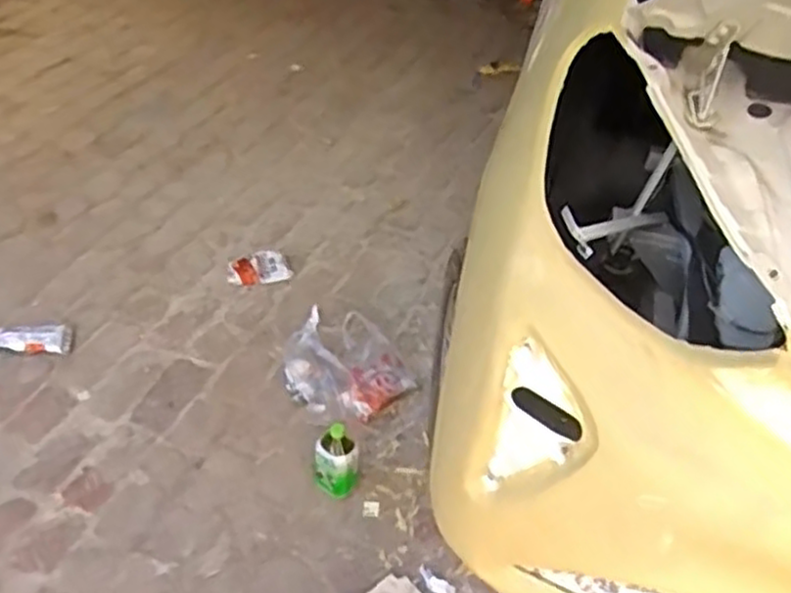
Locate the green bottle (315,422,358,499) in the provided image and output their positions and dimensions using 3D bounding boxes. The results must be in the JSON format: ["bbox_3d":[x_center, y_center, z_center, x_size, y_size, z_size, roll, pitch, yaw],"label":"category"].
[{"bbox_3d":[-0.130,0.351,1.606,0.097,0.211,0.075,-1,44,-5],"label":"green bottle"}]

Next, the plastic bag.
[{"bbox_3d":[-0.160,0.149,1.916,0.290,0.107,0.390,-23,50,-25],"label":"plastic bag"}]

